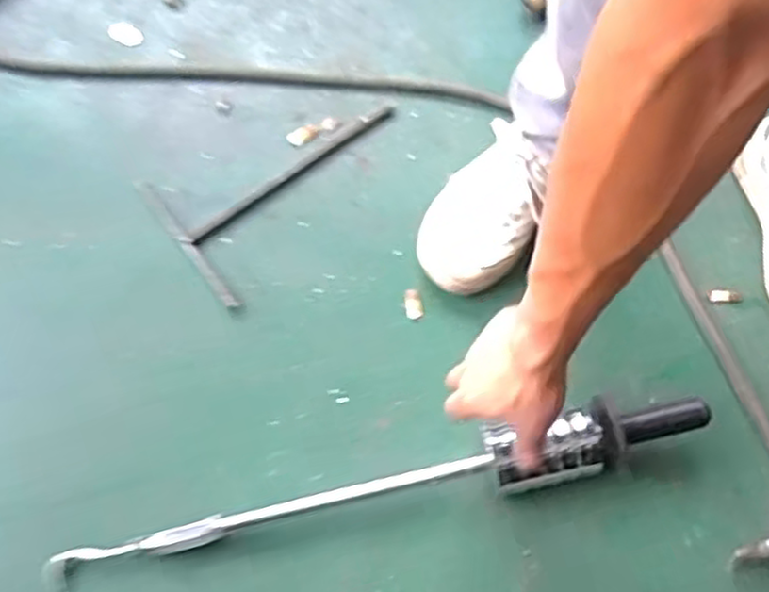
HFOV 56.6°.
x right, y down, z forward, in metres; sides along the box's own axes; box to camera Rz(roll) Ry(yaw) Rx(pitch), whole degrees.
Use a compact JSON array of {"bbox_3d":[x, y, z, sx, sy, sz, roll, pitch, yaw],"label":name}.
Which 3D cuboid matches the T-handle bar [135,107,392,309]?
[{"bbox_3d":[-0.110,-0.134,0.792,0.275,0.013,0.178,-37,76,-13],"label":"T-handle bar"}]

